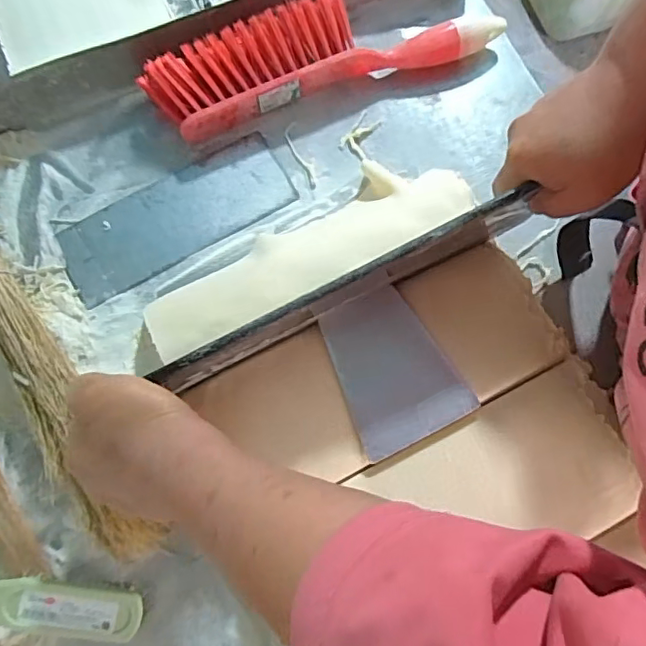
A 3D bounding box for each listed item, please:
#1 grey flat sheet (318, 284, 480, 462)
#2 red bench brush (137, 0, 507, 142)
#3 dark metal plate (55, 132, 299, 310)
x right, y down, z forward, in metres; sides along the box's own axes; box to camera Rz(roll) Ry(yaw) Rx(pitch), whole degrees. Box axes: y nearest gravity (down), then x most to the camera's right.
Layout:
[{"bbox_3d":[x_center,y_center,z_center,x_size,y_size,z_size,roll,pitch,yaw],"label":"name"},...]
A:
[{"bbox_3d":[0.047,0.030,0.392,0.079,0.007,0.104,-25,77,-6],"label":"grey flat sheet"},{"bbox_3d":[0.001,-0.236,0.483,0.306,0.039,0.080,-18,76,-6],"label":"red bench brush"},{"bbox_3d":[-0.123,-0.090,0.470,0.194,0.006,0.073,-29,78,-9],"label":"dark metal plate"}]

